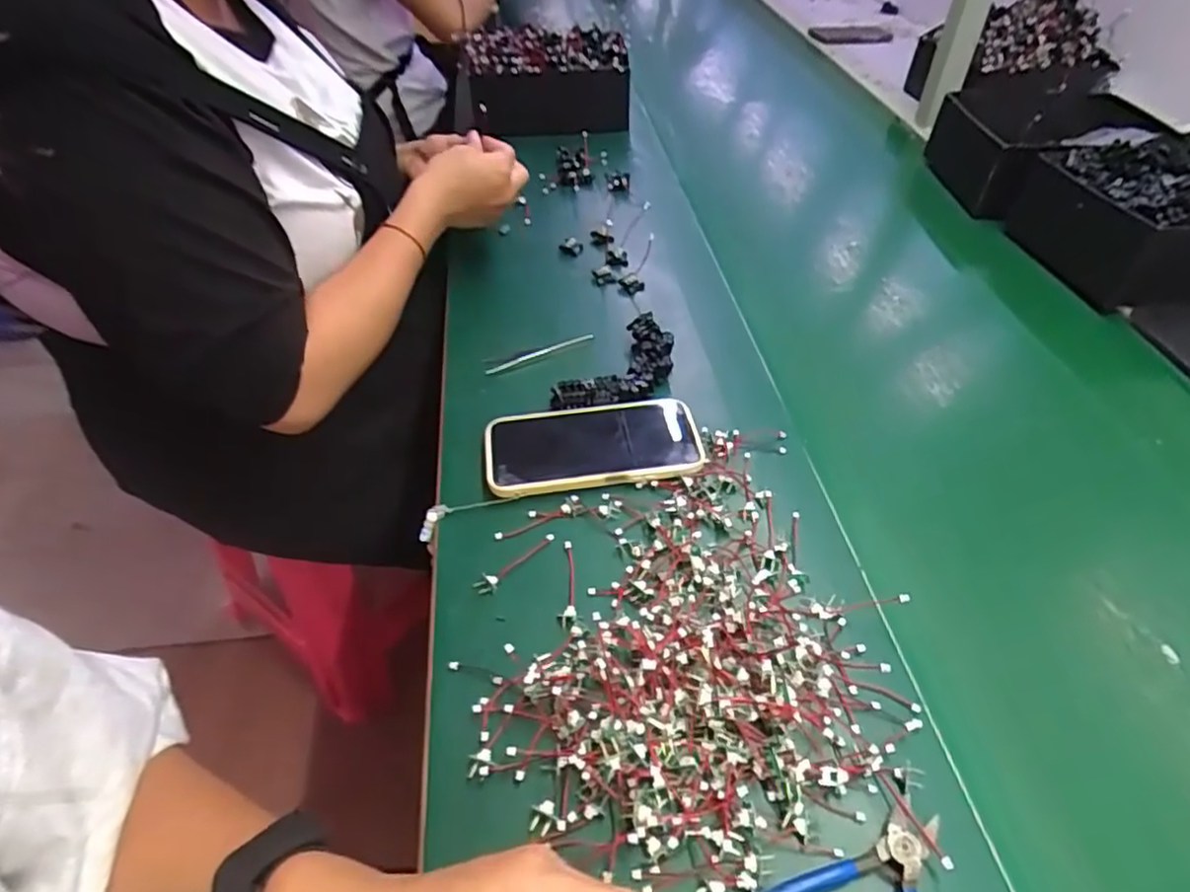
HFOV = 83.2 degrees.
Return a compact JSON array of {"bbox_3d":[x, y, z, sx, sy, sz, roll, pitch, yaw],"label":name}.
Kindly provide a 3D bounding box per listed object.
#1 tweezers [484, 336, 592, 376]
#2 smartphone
[{"bbox_3d":[-0.050,-0.087,0.622,0.107,0.009,0.008,-24,51,-19],"label":"tweezers"},{"bbox_3d":[-0.002,-0.003,0.535,0.167,0.010,0.082,-6,46,-5],"label":"smartphone"}]

